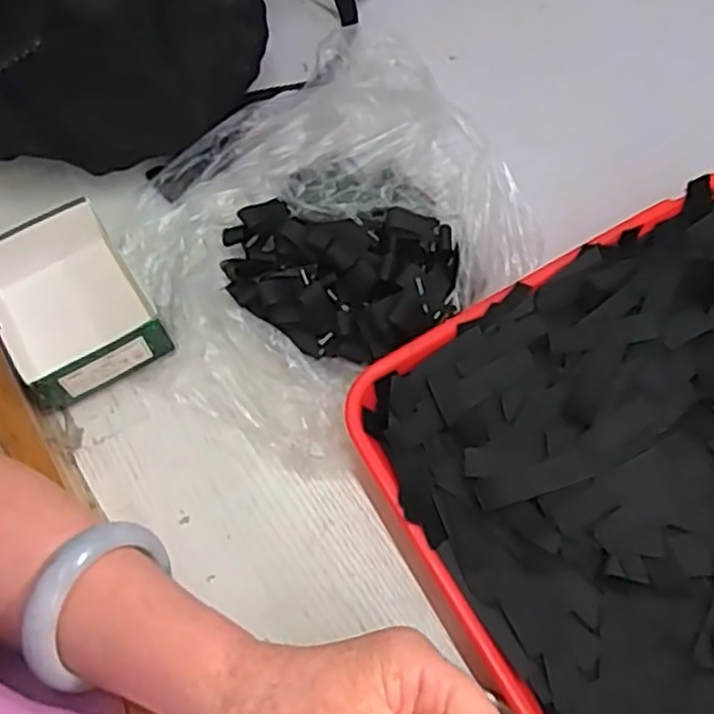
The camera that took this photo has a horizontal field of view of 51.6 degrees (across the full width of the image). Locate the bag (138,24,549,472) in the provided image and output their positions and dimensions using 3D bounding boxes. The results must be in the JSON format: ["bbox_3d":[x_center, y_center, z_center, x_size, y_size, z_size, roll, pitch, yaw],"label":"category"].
[{"bbox_3d":[-0.016,-0.081,0.452,0.245,0.051,0.216,-36,70,-12],"label":"bag"}]

